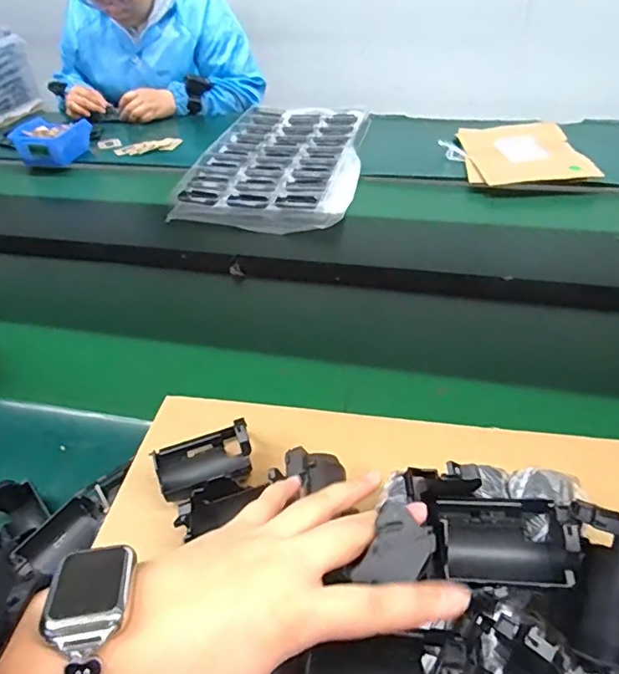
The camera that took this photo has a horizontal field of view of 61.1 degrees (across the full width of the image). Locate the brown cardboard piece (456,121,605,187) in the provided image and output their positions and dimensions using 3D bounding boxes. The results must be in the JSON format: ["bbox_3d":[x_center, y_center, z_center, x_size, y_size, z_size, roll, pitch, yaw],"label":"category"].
[{"bbox_3d":[0.403,-0.363,1.022,0.215,0.013,0.269,-6,42,3],"label":"brown cardboard piece"}]

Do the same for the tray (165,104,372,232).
[{"bbox_3d":[-0.052,-0.365,1.077,0.321,0.037,0.517,6,43,12],"label":"tray"}]

